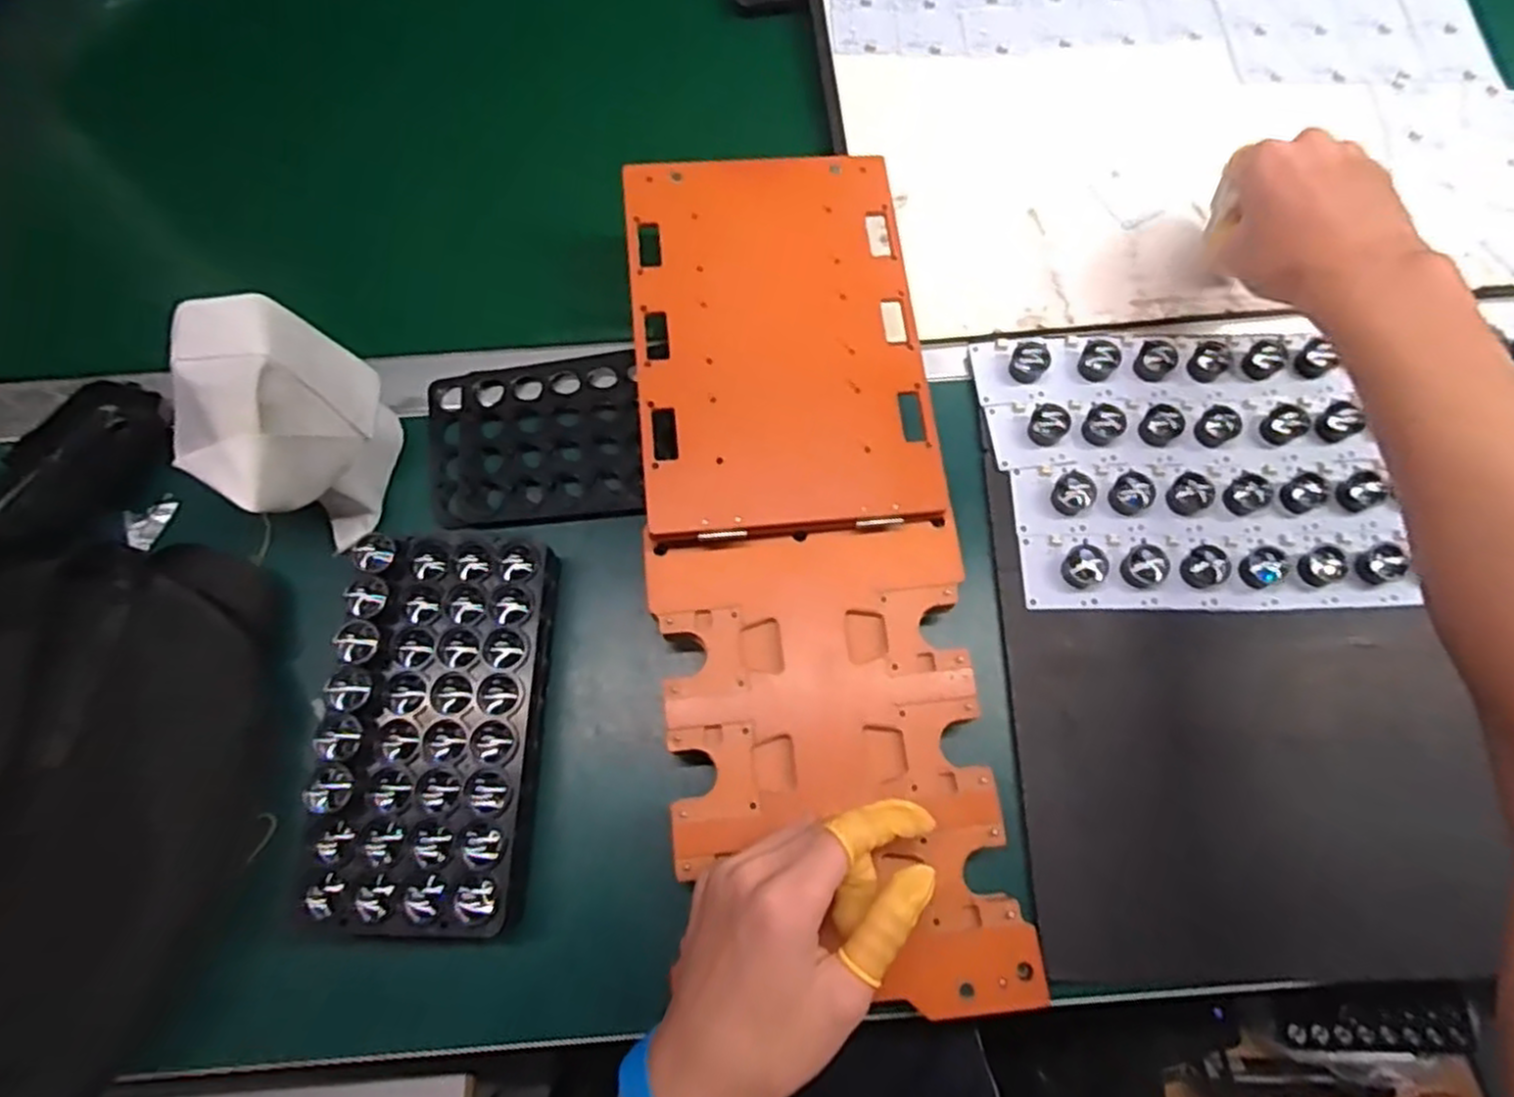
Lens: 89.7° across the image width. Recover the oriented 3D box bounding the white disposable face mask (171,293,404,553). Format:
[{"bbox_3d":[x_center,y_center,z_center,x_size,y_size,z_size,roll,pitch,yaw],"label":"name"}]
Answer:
[{"bbox_3d":[-0.251,-0.065,0.408,0.067,0.116,0.100,20,75,7],"label":"white disposable face mask"}]

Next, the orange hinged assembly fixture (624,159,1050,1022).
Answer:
[{"bbox_3d":[0.023,-0.008,0.403,0.159,0.023,0.452,-9,77,-1],"label":"orange hinged assembly fixture"}]

